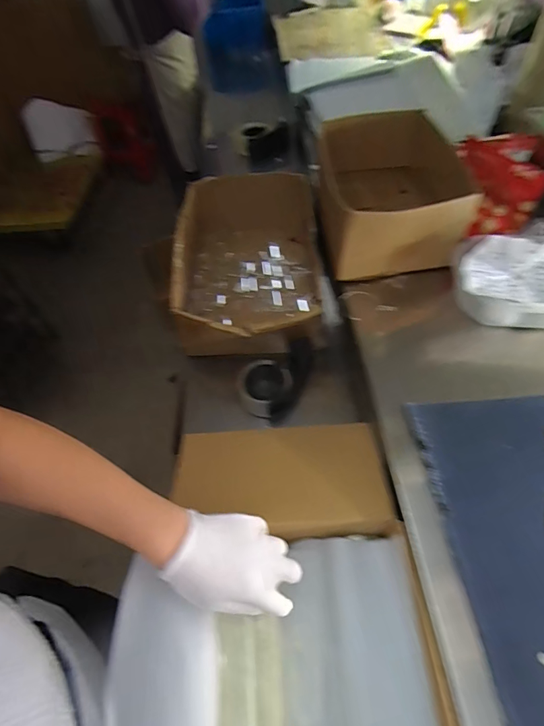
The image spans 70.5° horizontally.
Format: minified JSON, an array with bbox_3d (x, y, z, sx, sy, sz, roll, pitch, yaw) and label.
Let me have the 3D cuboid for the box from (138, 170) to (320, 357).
[{"bbox_3d":[-0.051,-0.199,0.819,0.301,0.186,0.446,-4,54,1],"label":"box"}]

